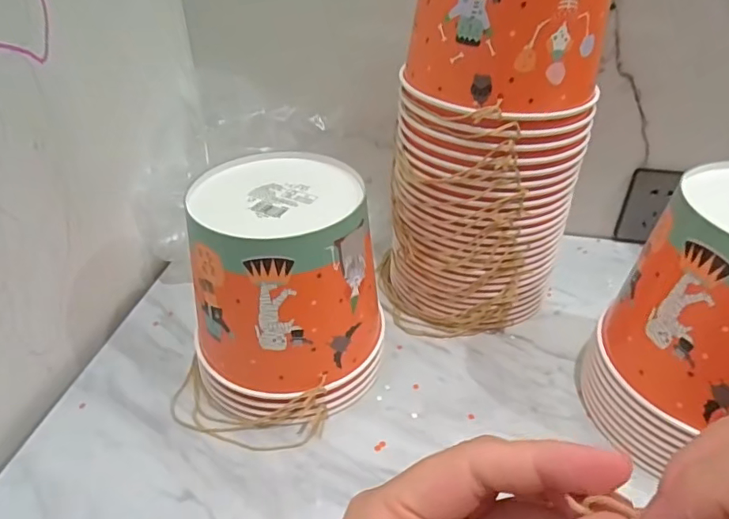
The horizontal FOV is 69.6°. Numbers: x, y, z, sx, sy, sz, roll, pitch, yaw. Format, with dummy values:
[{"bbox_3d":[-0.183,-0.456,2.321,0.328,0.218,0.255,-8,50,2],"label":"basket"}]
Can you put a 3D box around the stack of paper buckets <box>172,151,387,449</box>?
[{"bbox_3d":[-0.066,0.028,0.416,0.151,0.164,0.156,7,38,10],"label":"stack of paper buckets"}]

